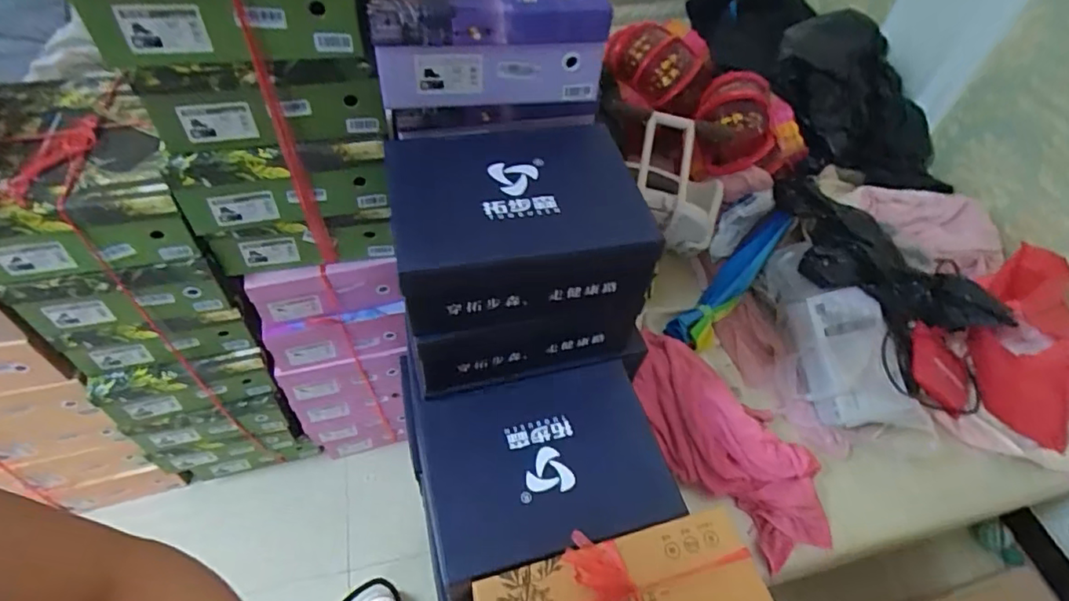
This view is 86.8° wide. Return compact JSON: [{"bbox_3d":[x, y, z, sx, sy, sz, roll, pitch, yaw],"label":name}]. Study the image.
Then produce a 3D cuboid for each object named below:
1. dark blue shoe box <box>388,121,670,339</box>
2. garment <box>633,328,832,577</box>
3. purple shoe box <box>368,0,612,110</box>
[{"bbox_3d":[-0.027,-0.096,0.718,0.292,0.143,0.250,-9,53,-13],"label":"dark blue shoe box"},{"bbox_3d":[0.340,0.244,0.992,0.197,0.117,0.452,-35,78,-29],"label":"garment"},{"bbox_3d":[-0.083,-0.412,0.775,0.276,0.128,0.327,-7,52,-11],"label":"purple shoe box"}]

